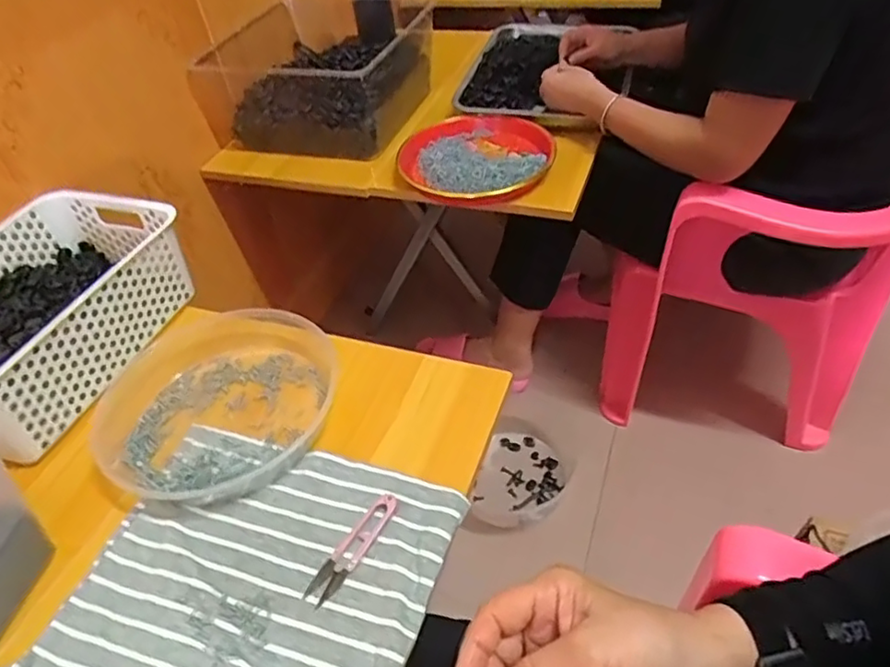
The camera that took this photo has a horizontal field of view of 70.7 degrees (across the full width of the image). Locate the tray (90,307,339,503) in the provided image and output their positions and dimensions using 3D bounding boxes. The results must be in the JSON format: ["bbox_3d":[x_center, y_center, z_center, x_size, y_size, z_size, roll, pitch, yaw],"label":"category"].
[{"bbox_3d":[-0.228,0.059,0.625,0.245,0.034,0.227,-4,45,4],"label":"tray"}]

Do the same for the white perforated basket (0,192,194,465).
[{"bbox_3d":[-0.439,-0.022,0.672,0.205,0.099,0.299,12,48,19],"label":"white perforated basket"}]

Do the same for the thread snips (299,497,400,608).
[{"bbox_3d":[-0.073,0.171,0.504,0.022,0.008,0.101,25,53,28],"label":"thread snips"}]

